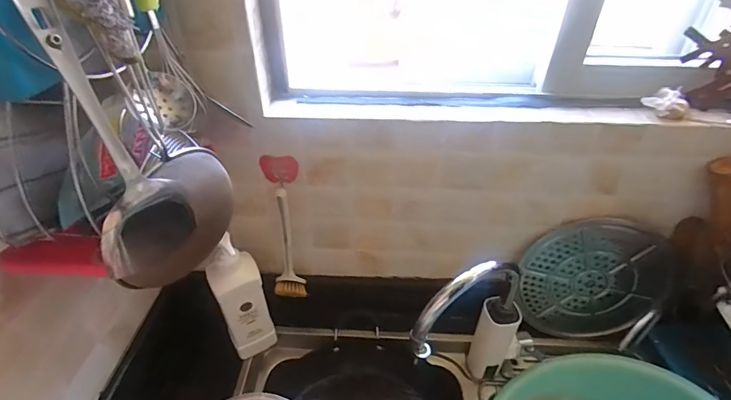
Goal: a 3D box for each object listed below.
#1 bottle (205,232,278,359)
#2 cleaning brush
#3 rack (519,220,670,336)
[{"bbox_3d":[-0.225,0.167,0.715,0.078,0.276,0.060,-22,42,-25],"label":"bottle"},{"bbox_3d":[-0.147,0.085,0.720,0.056,0.225,0.046,-9,38,-10],"label":"cleaning brush"},{"bbox_3d":[0.436,0.157,0.759,0.271,0.264,0.015,-2,26,6],"label":"rack"}]

